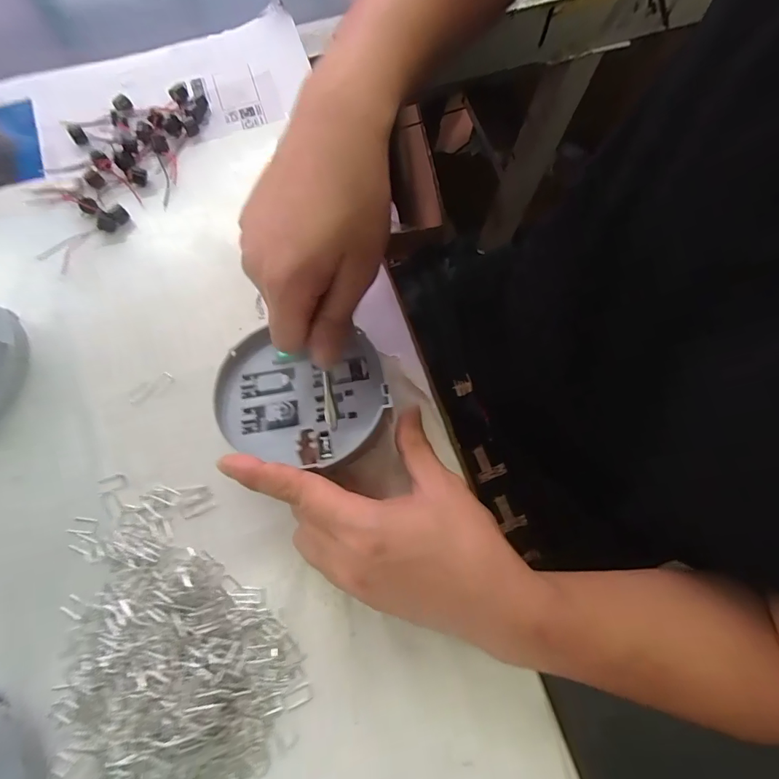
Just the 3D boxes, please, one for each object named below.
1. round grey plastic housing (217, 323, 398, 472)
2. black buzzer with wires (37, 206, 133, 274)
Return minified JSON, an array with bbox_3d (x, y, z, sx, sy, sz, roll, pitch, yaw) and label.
[{"bbox_3d":[-0.055,0.004,0.269,0.103,0.016,0.082,5,75,0],"label":"round grey plastic housing"},{"bbox_3d":[-0.217,-0.110,0.308,0.016,0.012,0.065,41,78,9],"label":"black buzzer with wires"}]

